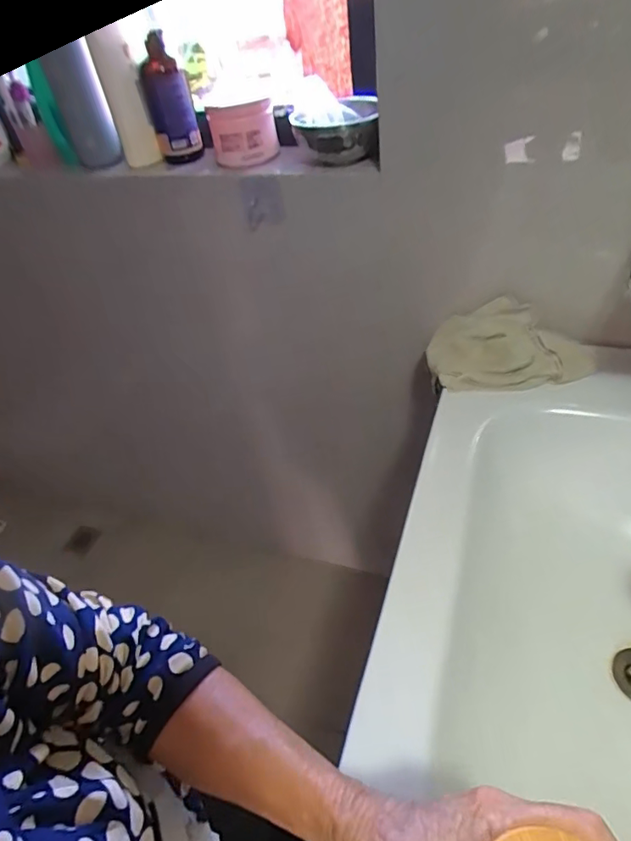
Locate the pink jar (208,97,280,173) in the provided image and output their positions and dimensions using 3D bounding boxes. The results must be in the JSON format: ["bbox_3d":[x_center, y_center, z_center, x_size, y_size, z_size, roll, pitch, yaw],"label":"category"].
[{"bbox_3d":[-0.106,-0.423,0.760,0.096,0.076,0.105,-11,42,-4],"label":"pink jar"}]

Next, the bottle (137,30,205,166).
[{"bbox_3d":[-0.229,-0.497,0.793,0.072,0.167,0.074,-14,42,-8],"label":"bottle"}]

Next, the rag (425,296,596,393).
[{"bbox_3d":[0.275,-0.103,0.722,0.217,0.081,0.137,-1,42,7],"label":"rag"}]

